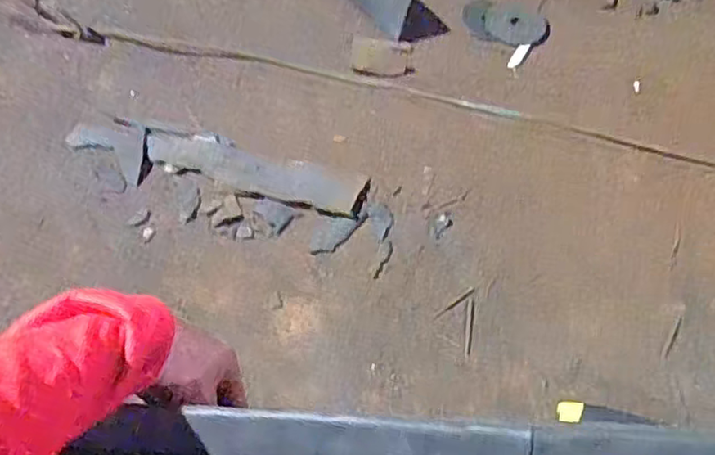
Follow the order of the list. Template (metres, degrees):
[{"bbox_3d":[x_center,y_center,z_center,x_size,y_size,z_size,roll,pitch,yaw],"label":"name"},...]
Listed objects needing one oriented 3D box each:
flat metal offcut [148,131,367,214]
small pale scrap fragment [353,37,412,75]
[{"bbox_3d":[-0.129,-0.069,0.796,0.266,0.007,0.054,15,63,7],"label":"flat metal offcut"},{"bbox_3d":[0.032,-0.231,0.880,0.076,0.007,0.056,9,63,4],"label":"small pale scrap fragment"}]

